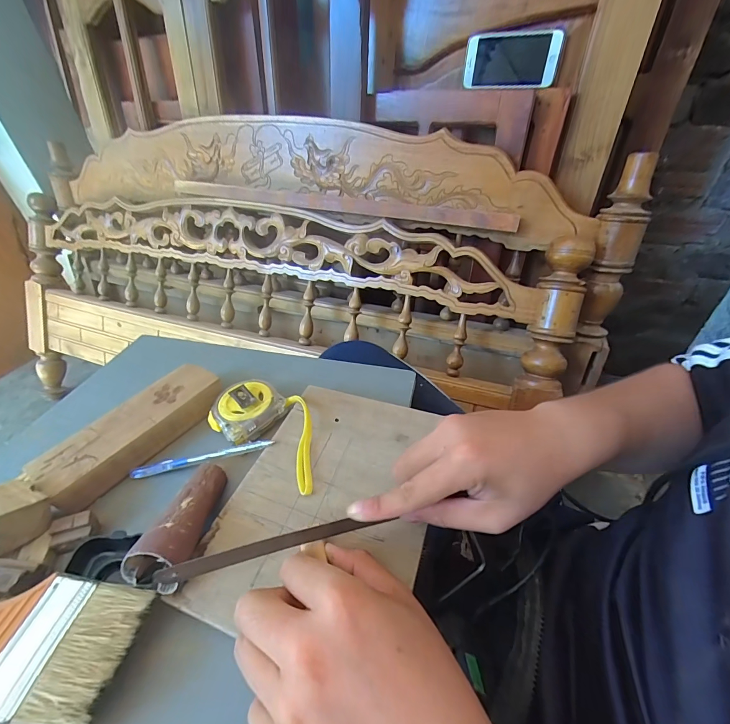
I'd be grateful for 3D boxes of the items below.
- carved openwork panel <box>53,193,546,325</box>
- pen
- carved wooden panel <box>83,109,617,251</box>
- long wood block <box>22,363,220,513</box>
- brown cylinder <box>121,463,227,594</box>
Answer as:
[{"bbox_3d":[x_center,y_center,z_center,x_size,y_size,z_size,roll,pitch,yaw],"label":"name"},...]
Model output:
[{"bbox_3d":[-0.269,-0.272,0.804,1.246,0.155,0.060,12,8,18],"label":"carved openwork panel"},{"bbox_3d":[-0.153,0.089,0.332,0.132,0.015,0.010,-9,42,-7],"label":"pen"},{"bbox_3d":[-0.194,-0.415,0.766,1.256,0.166,0.086,14,44,18],"label":"carved wooden panel"},{"bbox_3d":[-0.226,0.067,0.354,0.063,0.032,0.165,21,46,24],"label":"long wood block"},{"bbox_3d":[-0.140,0.122,0.278,0.043,0.033,0.102,1,24,4],"label":"brown cylinder"}]

